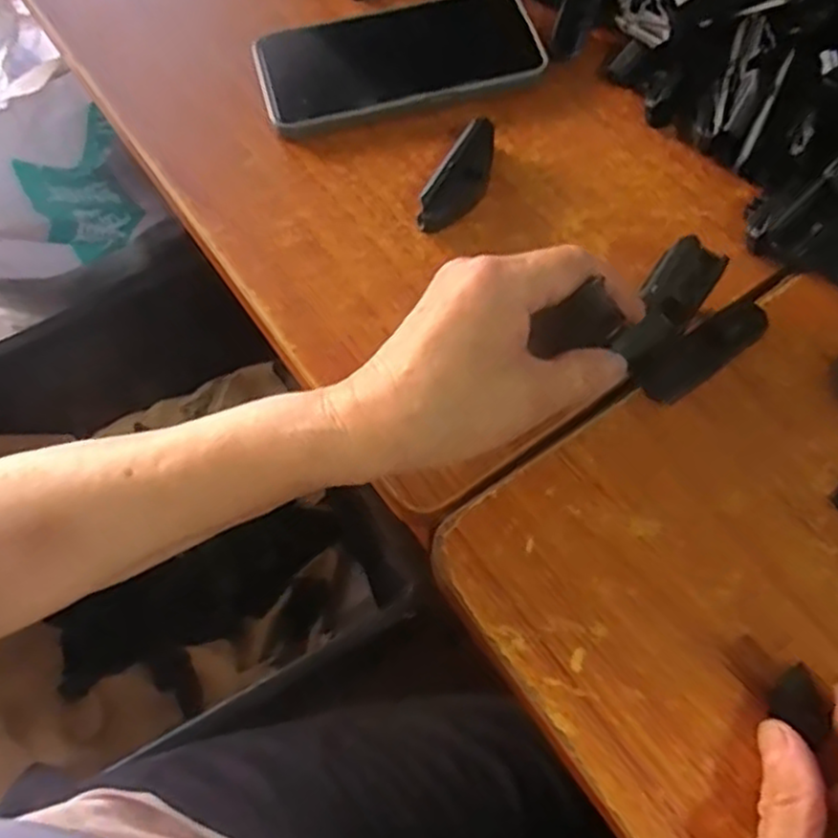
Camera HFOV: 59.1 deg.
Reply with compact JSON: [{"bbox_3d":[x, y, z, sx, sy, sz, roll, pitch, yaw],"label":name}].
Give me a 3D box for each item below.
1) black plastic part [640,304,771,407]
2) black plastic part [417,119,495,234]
[{"bbox_3d":[0.143,-0.034,0.365,0.073,0.022,0.021,-32,72,-12],"label":"black plastic part"},{"bbox_3d":[0.025,-0.133,0.401,0.023,0.023,0.073,28,71,10],"label":"black plastic part"}]

